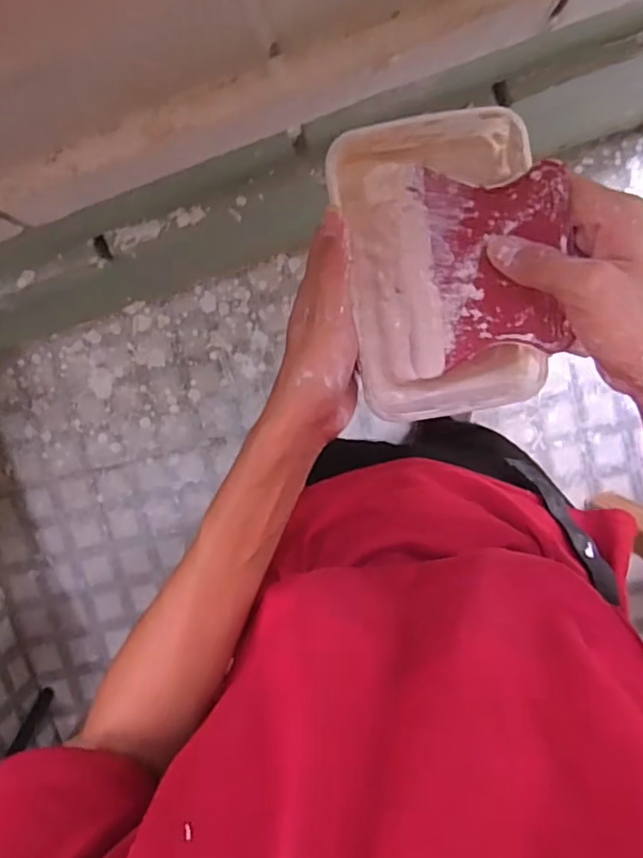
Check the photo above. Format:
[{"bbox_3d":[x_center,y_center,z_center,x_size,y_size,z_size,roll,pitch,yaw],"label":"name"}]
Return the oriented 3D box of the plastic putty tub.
[{"bbox_3d":[0.074,-0.094,0.362,0.110,0.048,0.168,-10,96,5],"label":"plastic putty tub"}]

